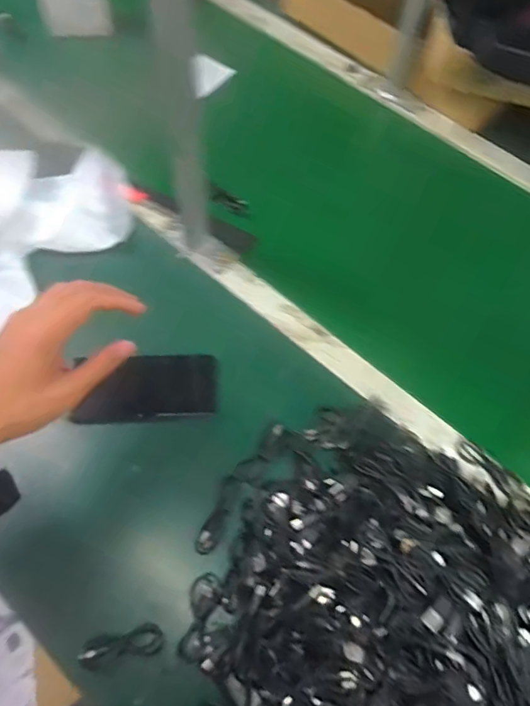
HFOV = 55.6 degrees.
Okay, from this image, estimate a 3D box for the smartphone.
[{"bbox_3d":[-0.124,0.038,0.543,0.149,0.075,0.007,-1,21,-23],"label":"smartphone"}]

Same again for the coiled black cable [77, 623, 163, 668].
[{"bbox_3d":[-0.128,0.261,0.450,0.072,0.009,0.026,-5,63,-6],"label":"coiled black cable"}]

